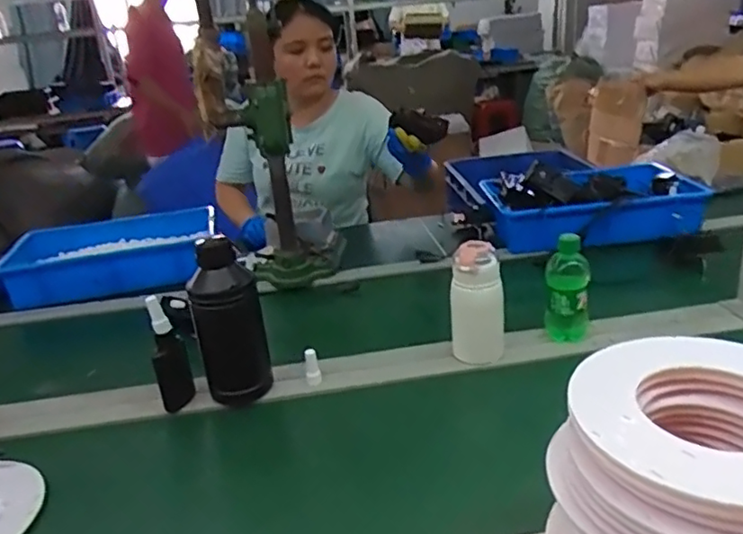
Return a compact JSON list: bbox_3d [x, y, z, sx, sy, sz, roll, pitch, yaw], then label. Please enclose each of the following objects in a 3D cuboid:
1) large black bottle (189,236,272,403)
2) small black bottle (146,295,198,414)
[{"bbox_3d":[-0.185,0.078,0.806,0.077,0.210,0.089,-20,26,-31],"label":"large black bottle"},{"bbox_3d":[-0.260,0.118,0.792,0.045,0.158,0.032,-15,24,-22],"label":"small black bottle"}]

